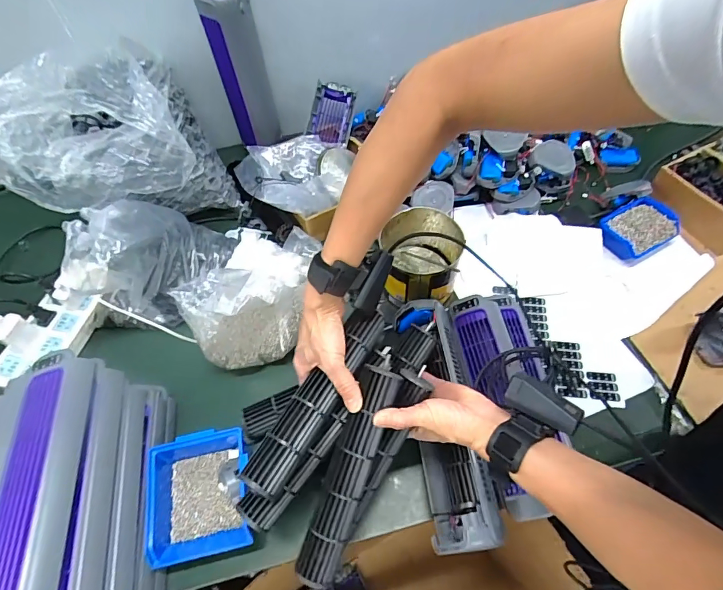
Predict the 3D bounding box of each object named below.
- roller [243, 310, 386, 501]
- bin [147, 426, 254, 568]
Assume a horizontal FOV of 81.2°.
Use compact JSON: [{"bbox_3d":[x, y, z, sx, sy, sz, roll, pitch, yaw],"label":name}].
[{"bbox_3d":[-0.042,0.110,0.454,0.042,0.044,0.217,27,62,17],"label":"roller"},{"bbox_3d":[-0.197,0.245,0.519,0.126,0.051,0.135,-10,57,-7],"label":"bin"}]

